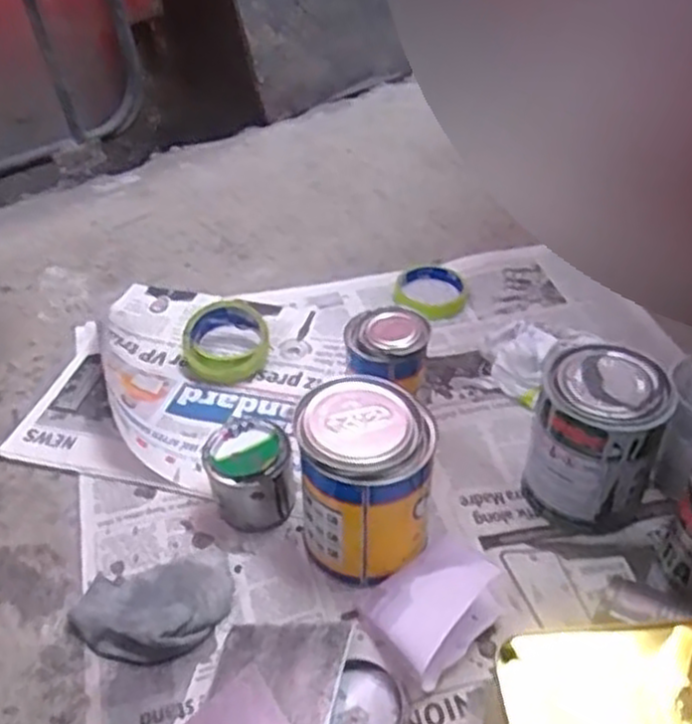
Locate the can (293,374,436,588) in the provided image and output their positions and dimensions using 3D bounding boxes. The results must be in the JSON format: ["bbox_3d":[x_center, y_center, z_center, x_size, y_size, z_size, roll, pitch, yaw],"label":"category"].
[{"bbox_3d":[0.015,0.097,0.630,0.103,0.134,0.107,3,41,3],"label":"can"}]

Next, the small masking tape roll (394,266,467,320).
[{"bbox_3d":[0.103,-0.084,0.938,0.089,0.023,0.074,31,49,30],"label":"small masking tape roll"}]

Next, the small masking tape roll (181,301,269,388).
[{"bbox_3d":[-0.131,-0.025,0.836,0.092,0.047,0.103,-7,41,-8],"label":"small masking tape roll"}]

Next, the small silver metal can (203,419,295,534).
[{"bbox_3d":[-0.083,0.097,0.681,0.070,0.066,0.070,0,41,0],"label":"small silver metal can"}]

